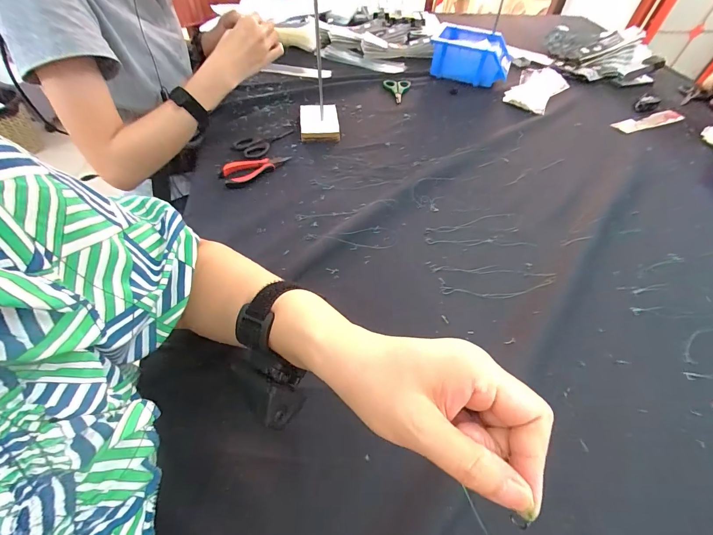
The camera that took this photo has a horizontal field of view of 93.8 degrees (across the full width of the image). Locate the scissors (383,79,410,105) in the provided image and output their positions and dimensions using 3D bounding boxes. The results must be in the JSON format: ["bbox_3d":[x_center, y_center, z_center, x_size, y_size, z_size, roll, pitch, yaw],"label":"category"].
[{"bbox_3d":[0.088,-0.384,0.727,0.059,0.009,0.094,5,52,1],"label":"scissors"}]

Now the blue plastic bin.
[{"bbox_3d":[0.264,-0.482,0.773,0.176,0.075,0.112,18,54,11],"label":"blue plastic bin"}]

